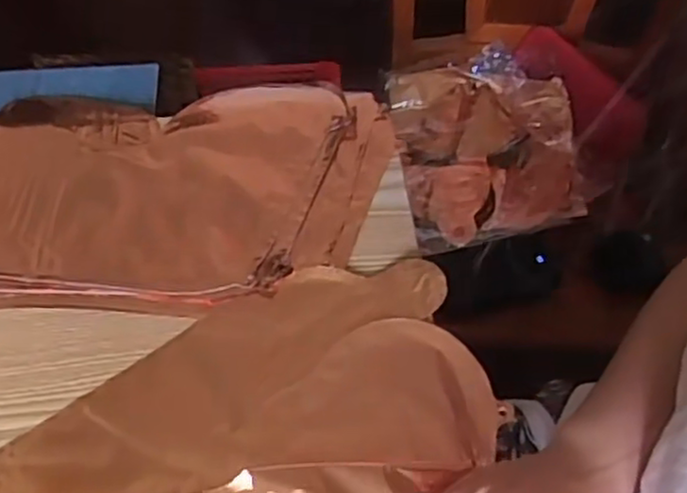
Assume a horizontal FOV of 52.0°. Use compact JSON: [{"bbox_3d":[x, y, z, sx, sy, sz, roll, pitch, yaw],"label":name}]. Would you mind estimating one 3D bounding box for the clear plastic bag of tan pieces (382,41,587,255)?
[{"bbox_3d":[0.199,-0.136,0.948,0.257,0.044,0.292,-7,56,-6],"label":"clear plastic bag of tan pieces"}]

